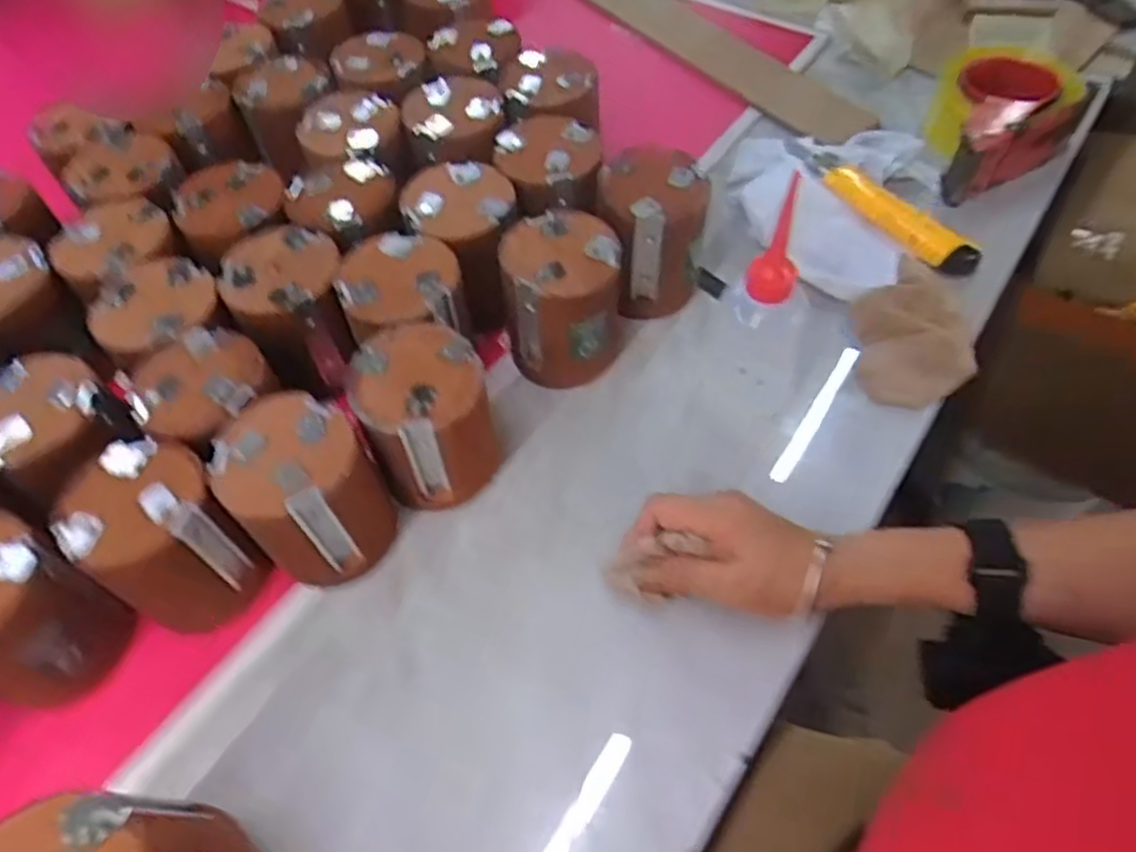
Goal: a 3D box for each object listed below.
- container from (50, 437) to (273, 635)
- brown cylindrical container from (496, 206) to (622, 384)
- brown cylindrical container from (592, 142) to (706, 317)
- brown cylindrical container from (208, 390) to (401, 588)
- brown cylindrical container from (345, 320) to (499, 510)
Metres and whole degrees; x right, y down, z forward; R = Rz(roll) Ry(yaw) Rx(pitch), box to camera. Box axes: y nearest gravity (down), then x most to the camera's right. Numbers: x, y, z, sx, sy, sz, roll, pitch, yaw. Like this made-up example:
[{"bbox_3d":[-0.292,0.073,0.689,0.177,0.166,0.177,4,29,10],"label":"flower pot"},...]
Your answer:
[{"bbox_3d":[-0.229,0.066,0.443,0.075,0.097,0.073,-1,56,2],"label":"container"},{"bbox_3d":[-0.004,-0.085,0.535,0.079,0.098,0.076,-1,56,2],"label":"brown cylindrical container"},{"bbox_3d":[0.060,-0.143,0.580,0.082,0.102,0.076,-1,56,2],"label":"brown cylindrical container"},{"bbox_3d":[-0.152,0.046,0.458,0.073,0.108,0.082,-37,62,-20],"label":"brown cylindrical container"},{"bbox_3d":[-0.086,0.002,0.489,0.075,0.111,0.080,-1,56,2],"label":"brown cylindrical container"}]

